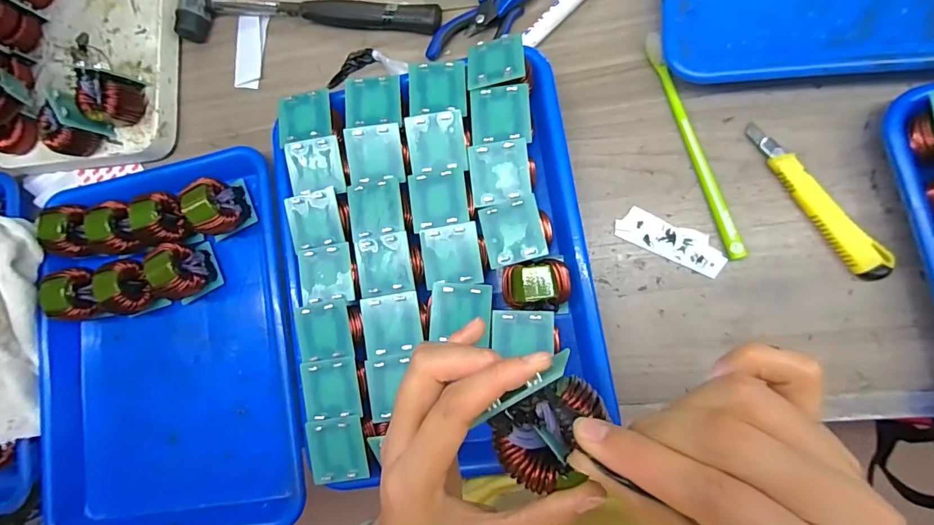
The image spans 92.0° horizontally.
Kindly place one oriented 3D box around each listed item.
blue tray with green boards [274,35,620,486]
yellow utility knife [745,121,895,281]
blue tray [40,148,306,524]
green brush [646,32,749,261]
[{"bbox_3d":[-0.026,-0.003,0.362,0.240,0.047,0.309,-11,83,10],"label":"blue tray with green boards"},{"bbox_3d":[0.255,-0.046,0.333,0.022,0.013,0.137,-37,79,6],"label":"yellow utility knife"},{"bbox_3d":[-0.273,0.076,0.414,0.248,0.040,0.326,-10,83,10],"label":"blue tray"},{"bbox_3d":[0.176,-0.091,0.352,0.010,0.013,0.187,-19,81,9],"label":"green brush"}]

